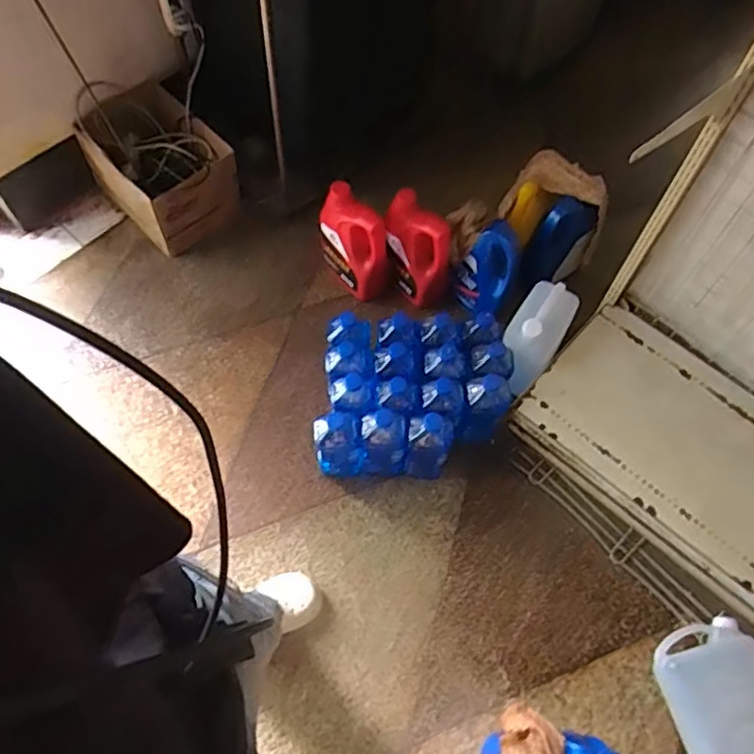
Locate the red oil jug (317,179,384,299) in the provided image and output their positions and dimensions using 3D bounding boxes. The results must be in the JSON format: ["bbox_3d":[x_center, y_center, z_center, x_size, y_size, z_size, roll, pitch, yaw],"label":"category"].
[{"bbox_3d":[-0.063,-0.351,1.719,0.109,0.263,0.200,-39,70,-20],"label":"red oil jug"}]

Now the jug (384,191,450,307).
[{"bbox_3d":[0.102,-0.330,1.704,0.189,0.271,0.104,39,67,17],"label":"jug"}]

